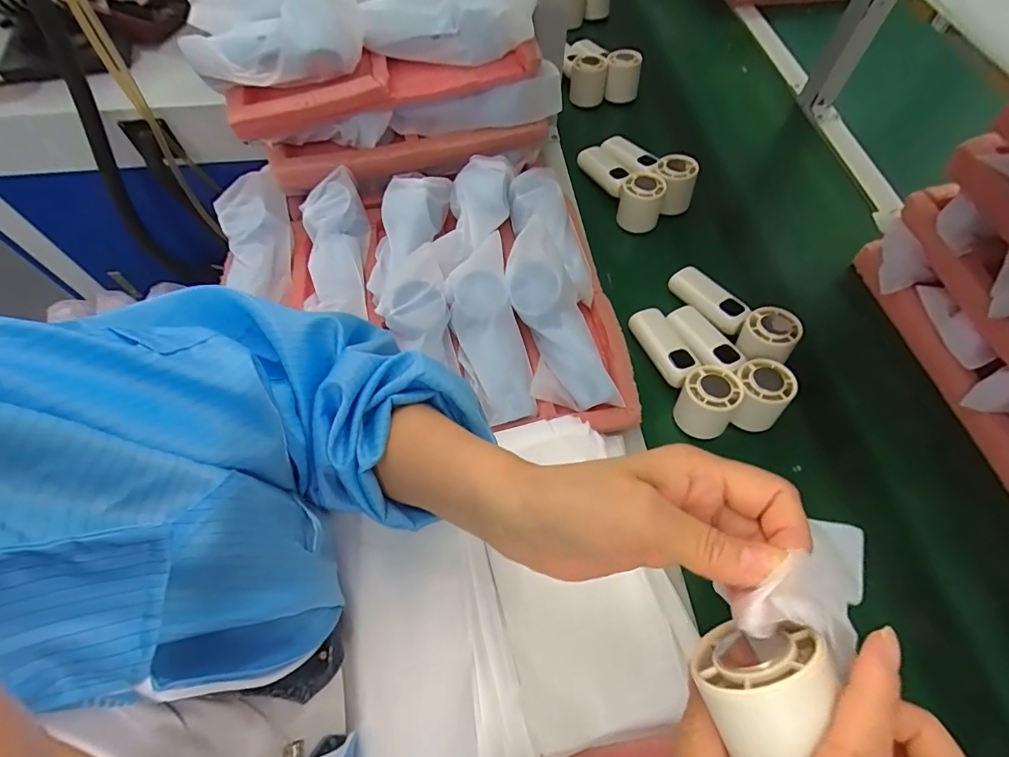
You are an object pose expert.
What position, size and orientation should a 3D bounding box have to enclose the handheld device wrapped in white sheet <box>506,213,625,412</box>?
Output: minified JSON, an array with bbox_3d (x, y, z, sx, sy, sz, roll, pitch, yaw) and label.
[{"bbox_3d":[0.043,-0.057,0.467,0.071,0.042,0.196,-20,91,-13],"label":"handheld device wrapped in white sheet"}]

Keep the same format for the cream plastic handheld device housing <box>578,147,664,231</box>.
[{"bbox_3d":[0.157,-0.263,0.627,0.051,0.059,0.142,-21,64,-13],"label":"cream plastic handheld device housing"}]

